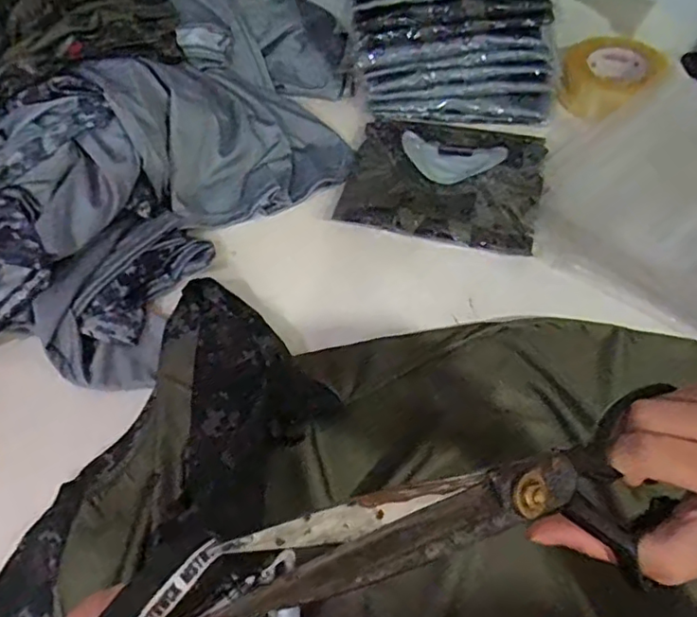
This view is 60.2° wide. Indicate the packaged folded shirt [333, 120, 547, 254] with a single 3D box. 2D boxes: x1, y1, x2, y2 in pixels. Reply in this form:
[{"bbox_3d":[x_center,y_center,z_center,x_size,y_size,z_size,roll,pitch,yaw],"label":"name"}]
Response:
[{"bbox_3d":[0.115,-0.163,0.714,0.221,0.022,0.197,12,56,9],"label":"packaged folded shirt"}]

